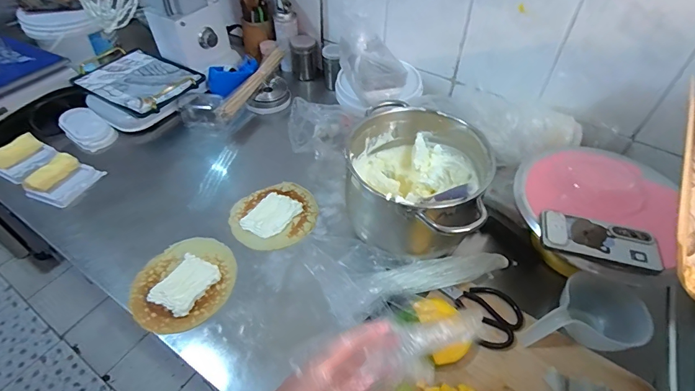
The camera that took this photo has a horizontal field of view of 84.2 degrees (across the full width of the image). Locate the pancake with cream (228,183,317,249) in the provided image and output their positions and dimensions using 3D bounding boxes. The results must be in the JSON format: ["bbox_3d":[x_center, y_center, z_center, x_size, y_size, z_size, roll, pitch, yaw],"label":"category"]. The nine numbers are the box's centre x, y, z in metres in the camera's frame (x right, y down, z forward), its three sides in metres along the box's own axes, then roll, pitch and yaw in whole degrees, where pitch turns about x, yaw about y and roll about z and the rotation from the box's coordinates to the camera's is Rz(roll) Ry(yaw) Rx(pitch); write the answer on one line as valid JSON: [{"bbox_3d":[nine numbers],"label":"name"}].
[{"bbox_3d":[-0.149,0.039,0.789,0.171,0.015,0.147,-21,51,-19],"label":"pancake with cream"}]

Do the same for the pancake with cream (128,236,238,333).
[{"bbox_3d":[-0.292,0.151,0.686,0.170,0.012,0.176,-9,48,-9],"label":"pancake with cream"}]

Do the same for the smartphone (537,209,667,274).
[{"bbox_3d":[0.380,0.069,0.581,0.164,0.017,0.073,13,49,11],"label":"smartphone"}]

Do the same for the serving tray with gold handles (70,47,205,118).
[{"bbox_3d":[-0.562,-0.313,1.040,0.302,0.033,0.221,22,51,18],"label":"serving tray with gold handles"}]

